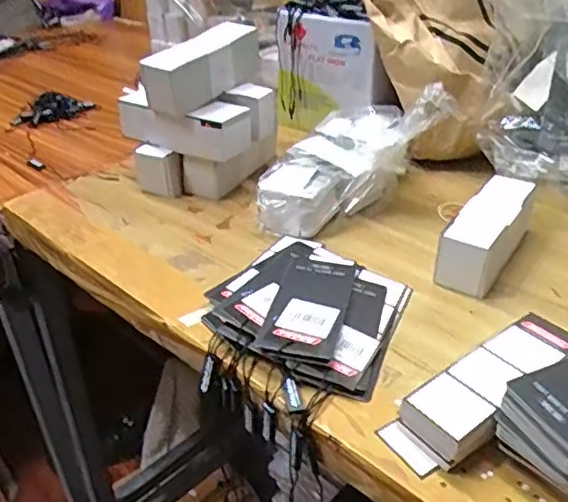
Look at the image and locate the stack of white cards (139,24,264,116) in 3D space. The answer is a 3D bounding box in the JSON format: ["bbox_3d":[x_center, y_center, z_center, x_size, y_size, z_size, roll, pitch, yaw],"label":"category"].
[{"bbox_3d":[-0.072,-0.172,0.562,0.035,0.059,0.137,20,38,30],"label":"stack of white cards"}]

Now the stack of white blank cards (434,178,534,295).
[{"bbox_3d":[0.160,-0.014,0.474,0.039,0.047,0.121,19,38,29],"label":"stack of white blank cards"}]

